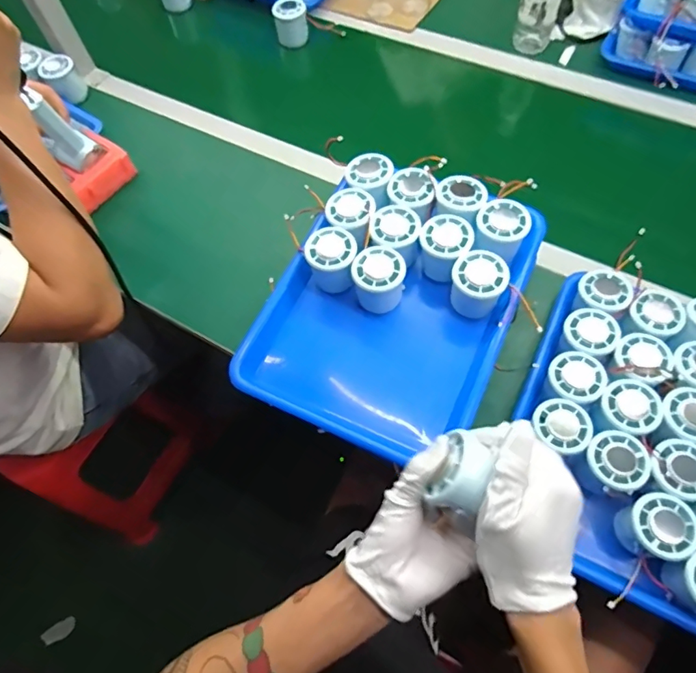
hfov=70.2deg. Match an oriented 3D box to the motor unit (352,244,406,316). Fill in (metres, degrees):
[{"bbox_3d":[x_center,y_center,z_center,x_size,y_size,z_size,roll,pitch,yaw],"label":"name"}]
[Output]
[{"bbox_3d":[0.034,-0.062,0.562,0.056,0.068,0.054,1,65,-1],"label":"motor unit"}]

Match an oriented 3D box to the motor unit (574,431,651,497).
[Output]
[{"bbox_3d":[0.267,0.132,0.509,0.058,0.054,0.055,-31,70,-14],"label":"motor unit"}]

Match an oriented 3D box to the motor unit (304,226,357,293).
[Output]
[{"bbox_3d":[-0.020,-0.084,0.579,0.054,0.068,0.060,5,65,1],"label":"motor unit"}]

